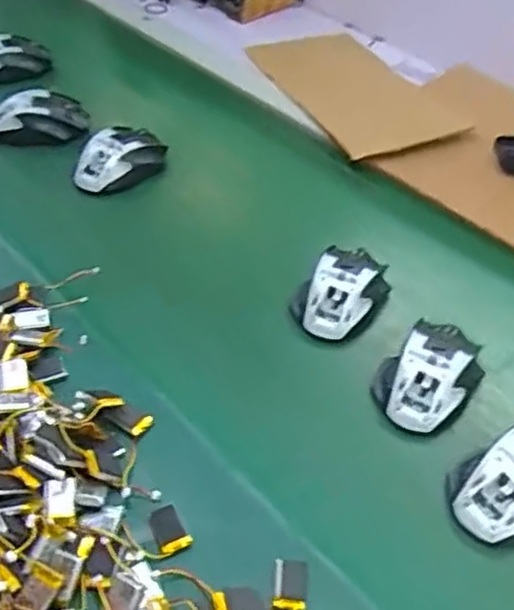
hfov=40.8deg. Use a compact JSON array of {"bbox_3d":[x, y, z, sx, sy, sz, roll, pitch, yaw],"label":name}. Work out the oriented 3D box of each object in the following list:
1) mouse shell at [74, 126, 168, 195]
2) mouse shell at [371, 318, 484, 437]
[{"bbox_3d":[-0.158,-0.166,0.793,0.112,0.047,0.065,-23,49,-28],"label":"mouse shell"},{"bbox_3d":[0.145,0.055,0.581,0.076,0.040,0.105,24,45,19],"label":"mouse shell"}]

